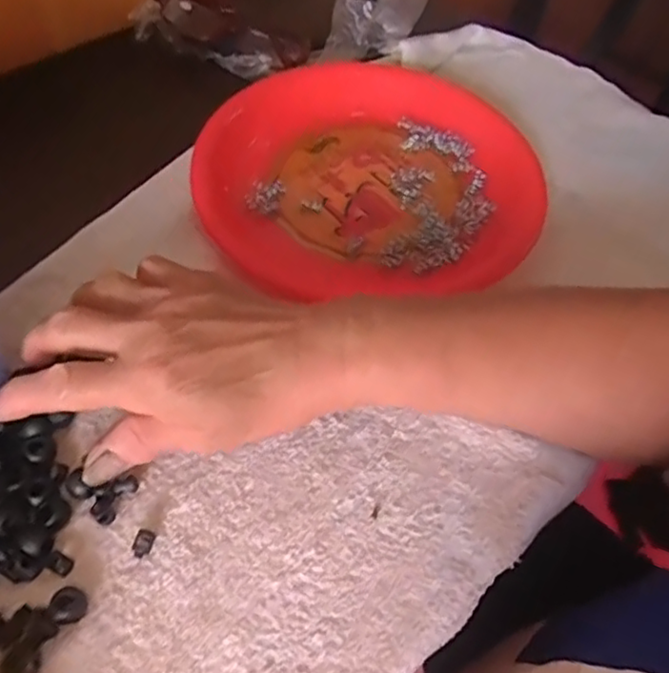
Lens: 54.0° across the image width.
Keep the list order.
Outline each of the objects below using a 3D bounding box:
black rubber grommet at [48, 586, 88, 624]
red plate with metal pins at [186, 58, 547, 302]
[{"bbox_3d":[-0.116,0.117,0.286,0.014,0.008,0.015,2,55,-3],"label":"black rubber grommet"},{"bbox_3d":[0.024,-0.104,0.448,0.229,0.034,0.200,-34,72,-26],"label":"red plate with metal pins"}]

